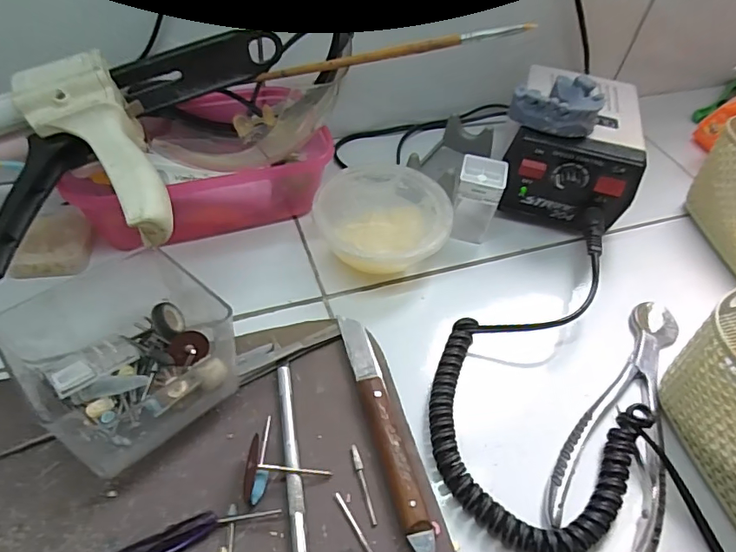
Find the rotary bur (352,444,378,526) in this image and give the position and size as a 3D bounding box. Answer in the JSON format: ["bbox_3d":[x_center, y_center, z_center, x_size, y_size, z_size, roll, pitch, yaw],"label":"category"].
[{"bbox_3d":[-0.002,0.115,0.276,0.005,0.004,0.044,-10,52,-14],"label":"rotary bur"}]

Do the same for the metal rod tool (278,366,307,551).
[{"bbox_3d":[-0.043,0.103,0.280,0.008,0.007,0.116,-5,51,-11],"label":"metal rod tool"}]

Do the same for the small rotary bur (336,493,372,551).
[{"bbox_3d":[-0.006,0.133,0.261,0.004,0.004,0.042,-23,57,-24],"label":"small rotary bur"}]

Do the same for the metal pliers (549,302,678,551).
[{"bbox_3d":[0.168,0.083,0.317,0.059,0.010,0.191,27,53,16],"label":"metal pliers"}]

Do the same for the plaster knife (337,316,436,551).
[{"bbox_3d":[0.009,0.086,0.295,0.018,0.014,0.147,-9,52,-14],"label":"plaster knife"}]

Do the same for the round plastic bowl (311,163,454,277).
[{"bbox_3d":[0.010,-0.043,0.387,0.096,0.040,0.100,3,50,-4],"label":"round plastic bowl"}]

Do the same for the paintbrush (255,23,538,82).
[{"bbox_3d":[0.014,-0.144,0.321,0.176,0.006,0.007,0,46,23],"label":"paintbrush"}]

